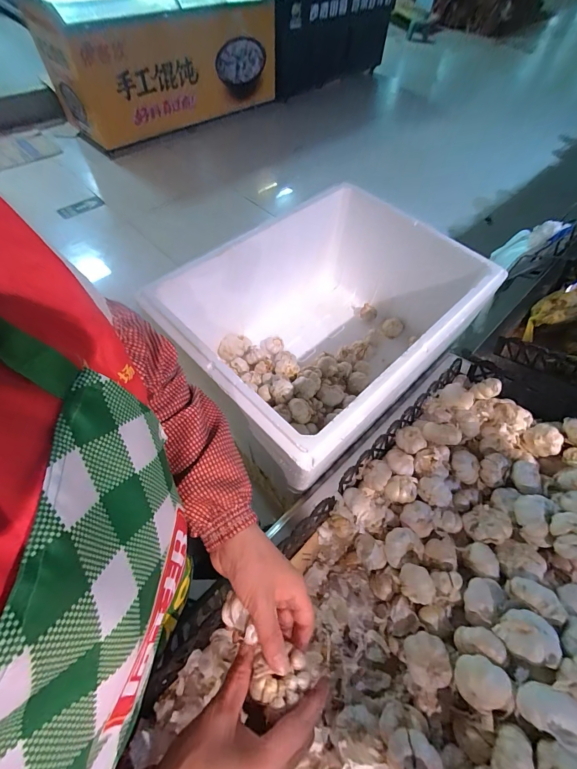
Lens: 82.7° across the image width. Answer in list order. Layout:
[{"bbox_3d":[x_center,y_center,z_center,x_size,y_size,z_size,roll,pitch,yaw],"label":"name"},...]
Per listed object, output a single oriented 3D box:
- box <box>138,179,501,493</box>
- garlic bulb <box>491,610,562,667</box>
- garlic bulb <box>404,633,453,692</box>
[{"bbox_3d":[0.070,-0.125,0.765,0.473,0.318,0.606,40,64,22],"label":"box"},{"bbox_3d":[0.278,0.296,0.386,0.059,0.045,0.050,8,57,4],"label":"garlic bulb"},{"bbox_3d":[0.169,0.342,0.405,0.049,0.036,0.054,-15,58,-11],"label":"garlic bulb"}]

